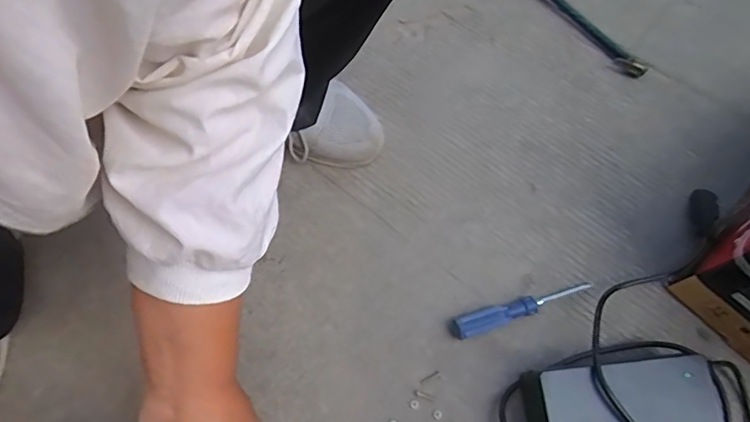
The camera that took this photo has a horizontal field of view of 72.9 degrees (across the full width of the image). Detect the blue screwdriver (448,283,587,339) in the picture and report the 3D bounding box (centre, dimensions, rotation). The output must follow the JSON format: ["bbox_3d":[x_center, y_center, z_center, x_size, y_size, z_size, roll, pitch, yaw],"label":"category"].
[{"bbox_3d":[0.149,0.097,0.514,0.152,0.023,0.022,-17,69,-8],"label":"blue screwdriver"}]

